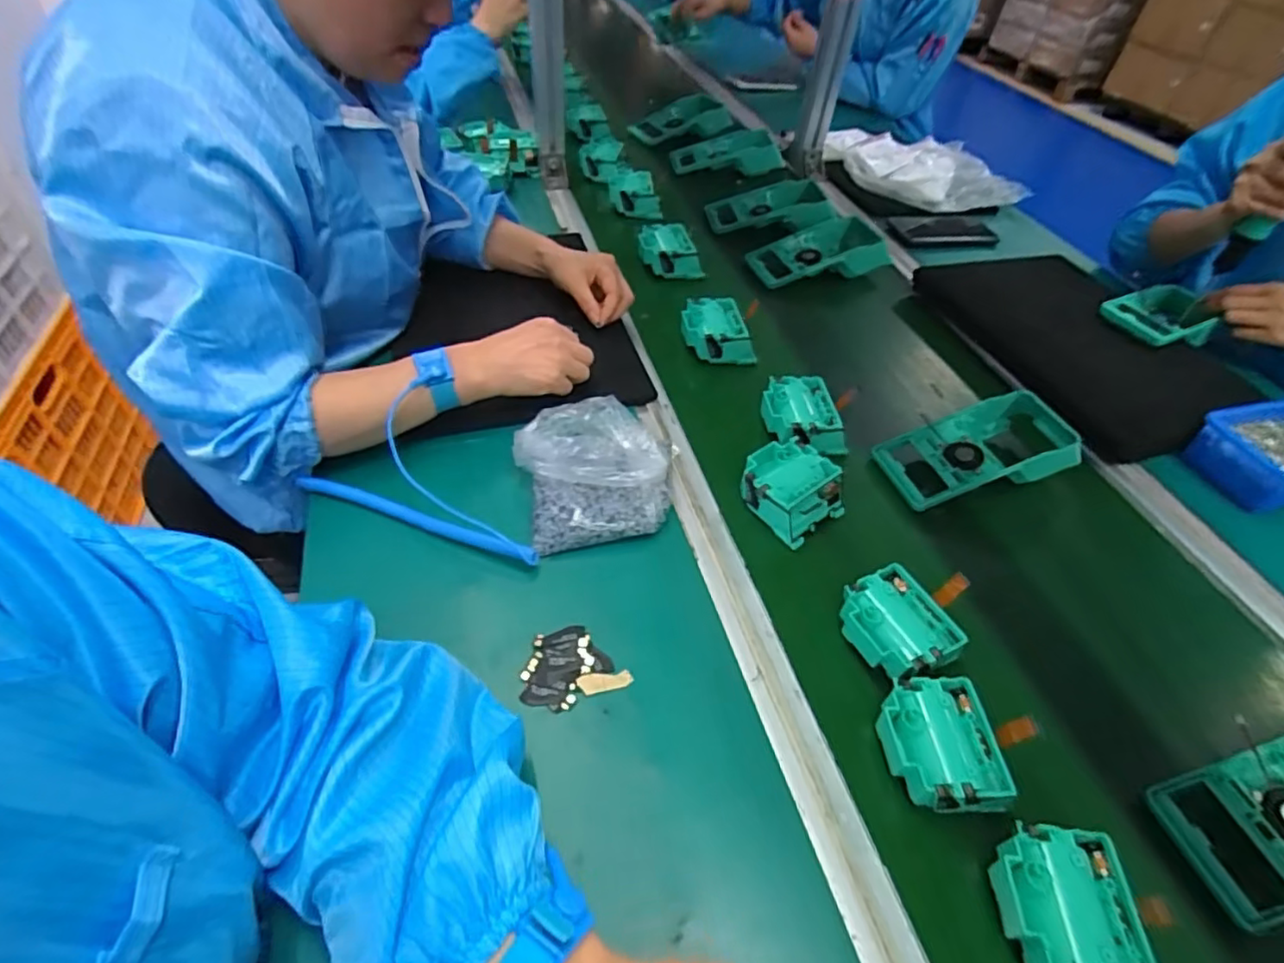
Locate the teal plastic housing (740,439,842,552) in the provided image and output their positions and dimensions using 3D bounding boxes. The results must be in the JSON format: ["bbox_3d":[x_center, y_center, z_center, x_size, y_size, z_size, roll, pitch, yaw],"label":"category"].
[{"bbox_3d":[0.132,0.007,0.559,0.084,0.038,0.082,-32,57,-29],"label":"teal plastic housing"}]

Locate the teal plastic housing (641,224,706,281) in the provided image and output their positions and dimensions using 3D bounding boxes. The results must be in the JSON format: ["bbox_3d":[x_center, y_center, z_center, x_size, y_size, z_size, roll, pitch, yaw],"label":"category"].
[{"bbox_3d":[0.038,-0.312,0.843,0.087,0.037,0.080,-2,47,-6],"label":"teal plastic housing"}]

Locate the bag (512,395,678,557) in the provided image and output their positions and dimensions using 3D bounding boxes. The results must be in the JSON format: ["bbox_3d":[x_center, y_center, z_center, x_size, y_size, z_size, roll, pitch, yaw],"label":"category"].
[{"bbox_3d":[-0.035,-0.017,0.538,0.134,0.060,0.134,-10,49,-14],"label":"bag"}]

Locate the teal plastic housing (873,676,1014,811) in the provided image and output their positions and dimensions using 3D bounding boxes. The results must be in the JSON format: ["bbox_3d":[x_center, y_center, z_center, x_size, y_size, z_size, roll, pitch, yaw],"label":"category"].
[{"bbox_3d":[0.193,0.170,0.405,0.070,0.030,0.077,-2,47,-7],"label":"teal plastic housing"}]

